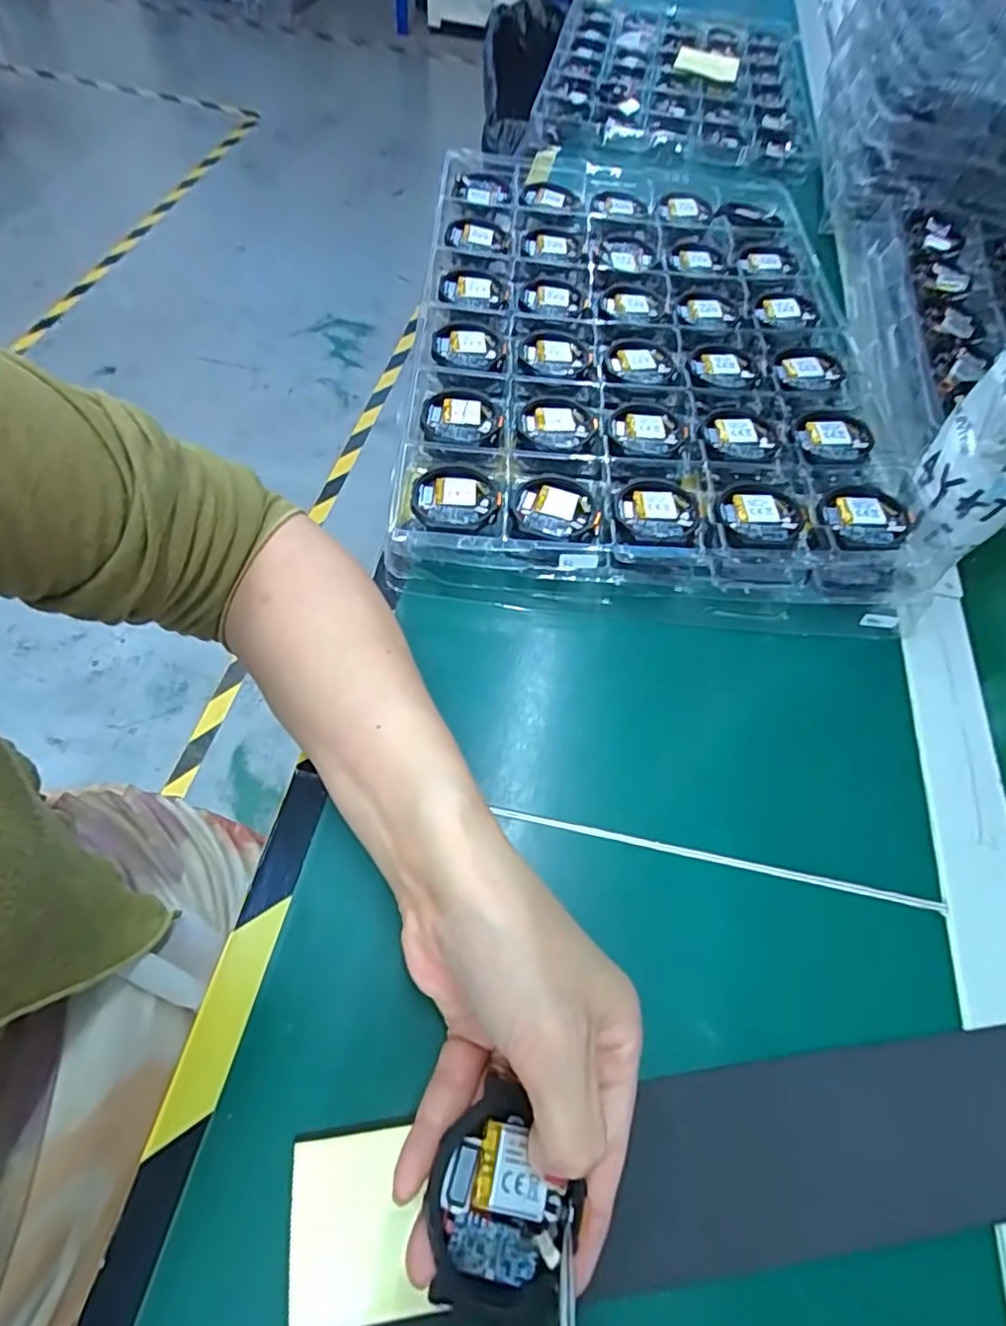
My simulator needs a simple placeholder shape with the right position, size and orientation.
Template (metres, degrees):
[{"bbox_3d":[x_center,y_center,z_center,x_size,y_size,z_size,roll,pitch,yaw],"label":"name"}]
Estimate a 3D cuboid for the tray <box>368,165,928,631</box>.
[{"bbox_3d":[0.091,-0.234,0.433,0.294,0.033,0.458,4,60,-3],"label":"tray"}]

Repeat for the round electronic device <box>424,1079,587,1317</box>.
[{"bbox_3d":[0.000,0.157,0.183,0.042,0.011,0.050,10,63,3],"label":"round electronic device"}]

